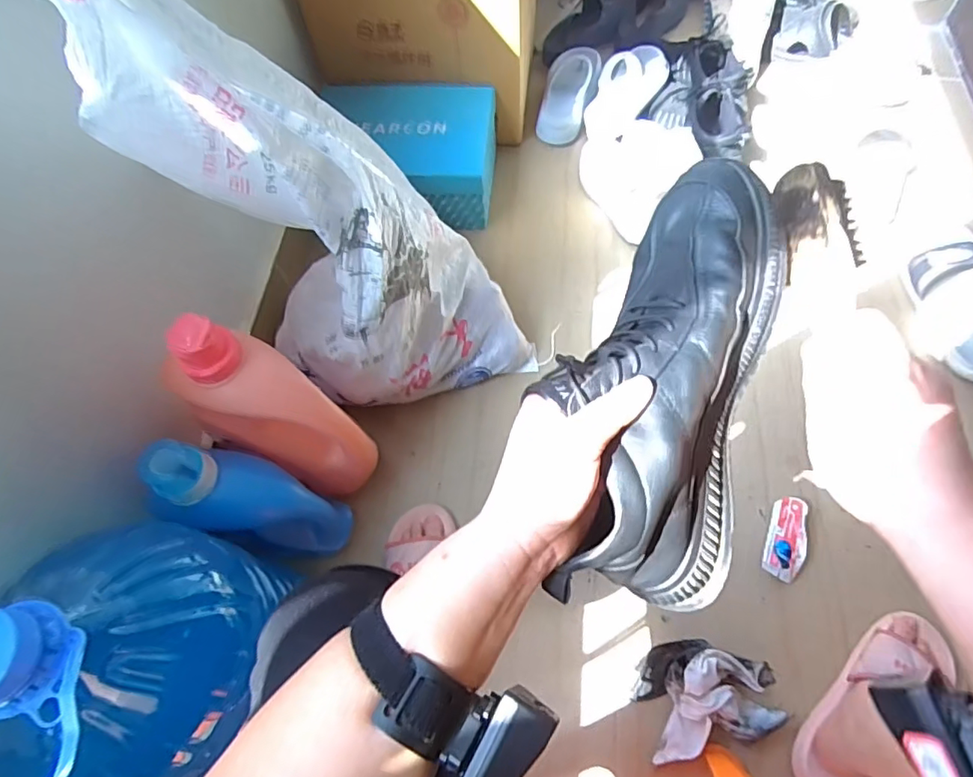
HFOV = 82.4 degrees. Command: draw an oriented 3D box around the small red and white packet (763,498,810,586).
[{"bbox_3d":[0.419,0.207,0.772,0.050,0.016,0.115,22,67,14],"label":"small red and white packet"}]

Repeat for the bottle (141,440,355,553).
[{"bbox_3d":[-0.279,0.141,0.686,0.075,0.312,0.091,-9,60,26],"label":"bottle"}]

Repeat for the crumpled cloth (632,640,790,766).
[{"bbox_3d":[0.274,0.369,0.680,0.178,0.057,0.122,-14,63,-4],"label":"crumpled cloth"}]

